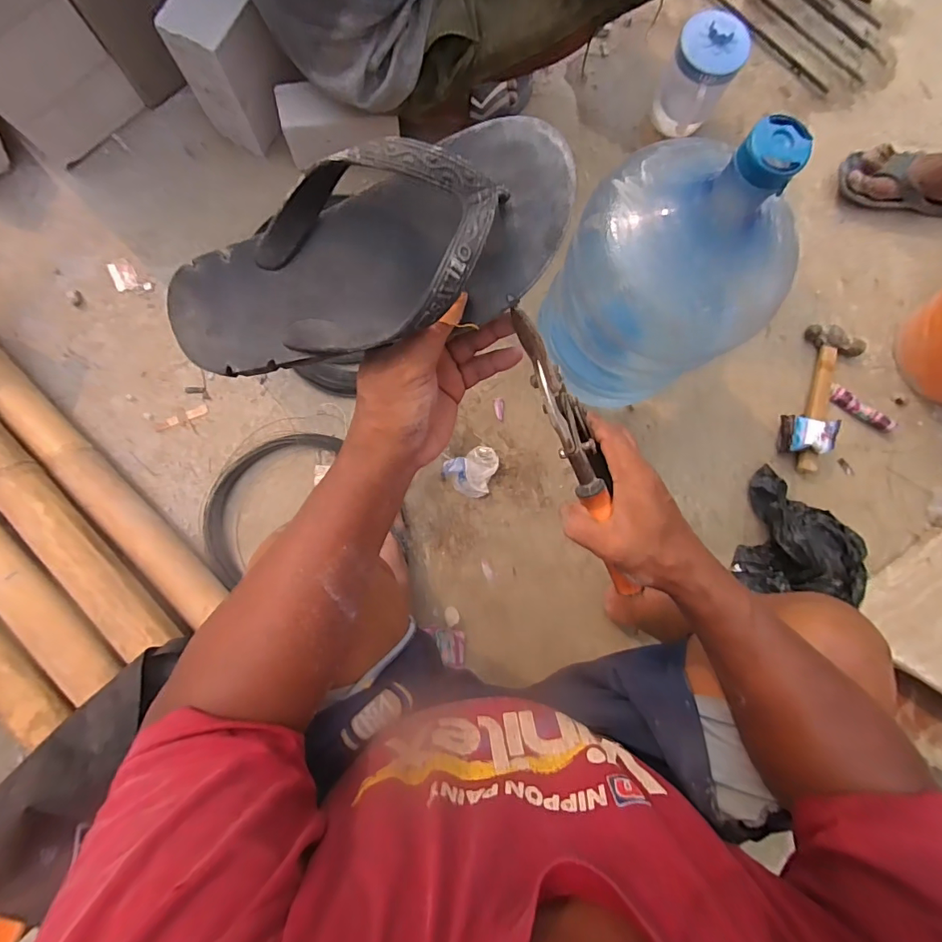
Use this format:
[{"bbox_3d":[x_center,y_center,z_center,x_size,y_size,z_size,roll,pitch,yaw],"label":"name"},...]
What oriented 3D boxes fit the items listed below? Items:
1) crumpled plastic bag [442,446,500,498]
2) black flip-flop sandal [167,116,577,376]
[{"bbox_3d":[0.008,0.005,0.841,0.102,0.039,0.085,-27,87,-4],"label":"crumpled plastic bag"},{"bbox_3d":[-0.061,-0.117,0.257,0.238,0.059,0.092,-15,84,10],"label":"black flip-flop sandal"}]

